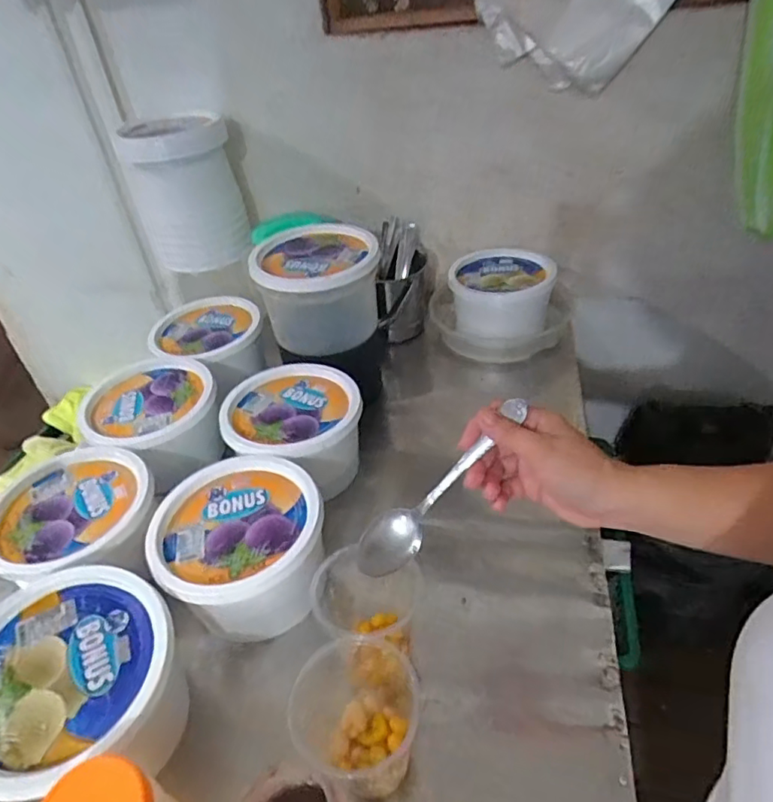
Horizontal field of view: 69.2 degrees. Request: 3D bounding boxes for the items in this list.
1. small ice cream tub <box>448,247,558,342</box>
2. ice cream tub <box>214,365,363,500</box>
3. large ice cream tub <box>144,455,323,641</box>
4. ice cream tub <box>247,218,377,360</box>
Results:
[{"bbox_3d":[0.199,-0.195,0.967,0.171,0.083,0.195,5,40,14],"label":"small ice cream tub"},{"bbox_3d":[-0.113,0.043,0.721,0.167,0.107,0.167,-4,39,3],"label":"ice cream tub"},{"bbox_3d":[-0.147,0.149,0.584,0.164,0.102,0.176,-4,39,3],"label":"large ice cream tub"},{"bbox_3d":[-0.089,-0.159,0.789,0.152,0.120,0.166,-4,39,3],"label":"ice cream tub"}]

